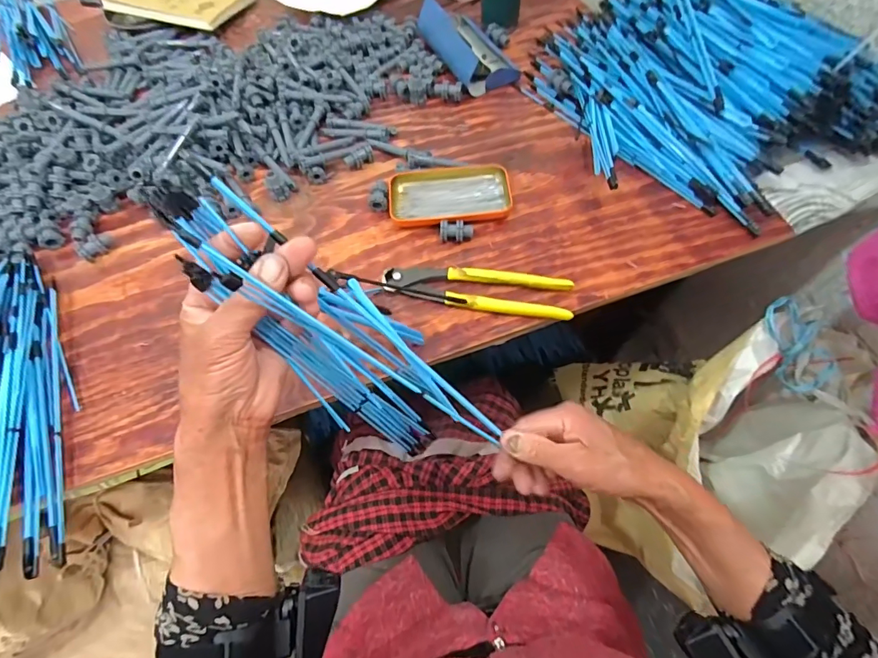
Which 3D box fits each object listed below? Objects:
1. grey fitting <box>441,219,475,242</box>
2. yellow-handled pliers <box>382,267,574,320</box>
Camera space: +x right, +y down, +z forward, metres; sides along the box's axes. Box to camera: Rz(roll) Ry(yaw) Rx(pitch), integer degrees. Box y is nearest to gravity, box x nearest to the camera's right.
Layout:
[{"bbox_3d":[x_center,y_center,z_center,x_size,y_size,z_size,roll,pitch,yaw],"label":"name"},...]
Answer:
[{"bbox_3d":[0.021,-0.112,0.517,0.038,0.021,0.017,-3,63,2],"label":"grey fitting"},{"bbox_3d":[0.041,-0.042,0.484,0.199,0.014,0.049,5,63,6],"label":"yellow-handled pliers"}]

